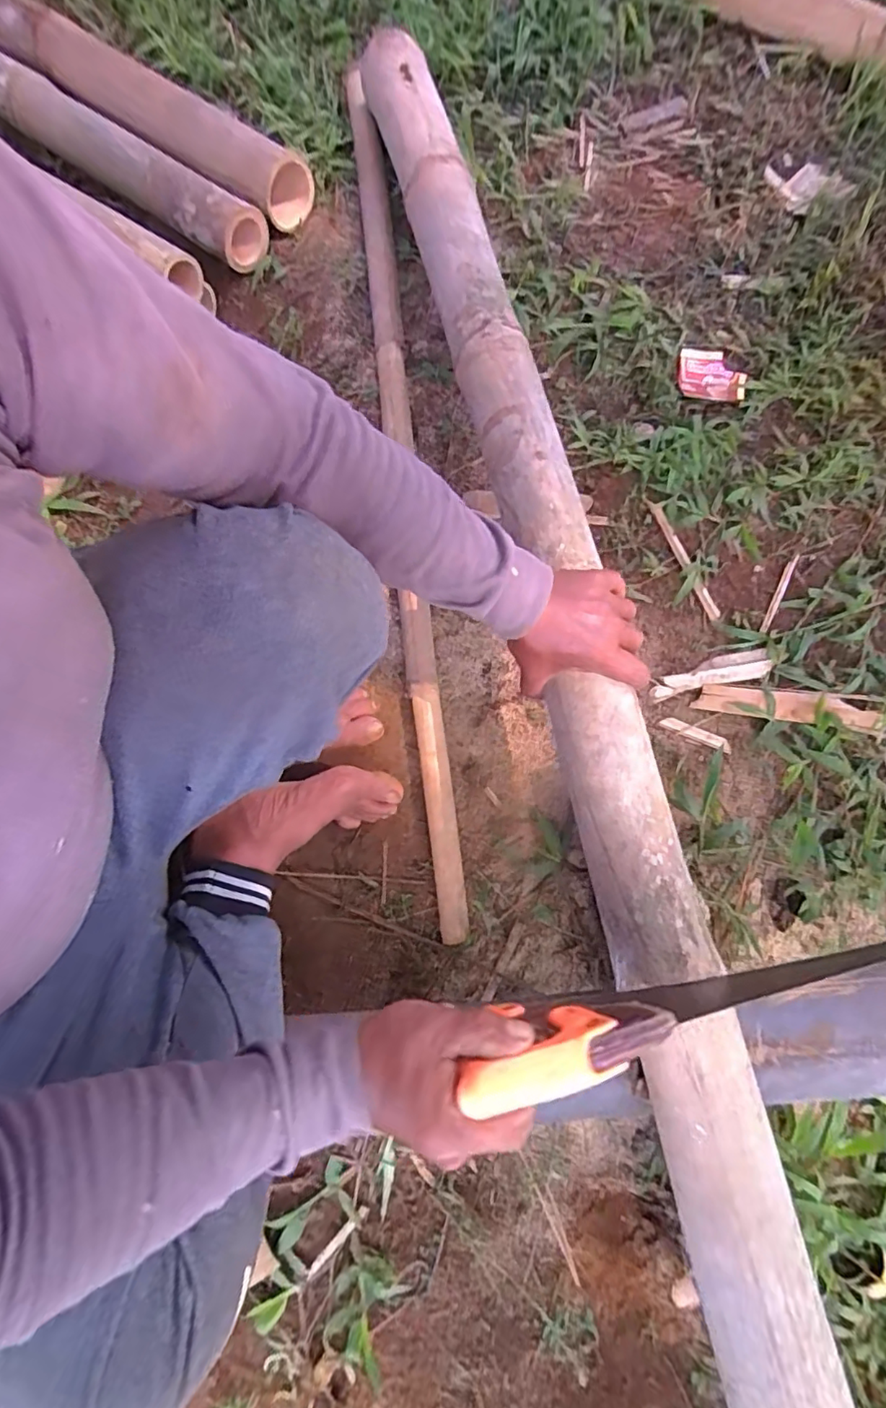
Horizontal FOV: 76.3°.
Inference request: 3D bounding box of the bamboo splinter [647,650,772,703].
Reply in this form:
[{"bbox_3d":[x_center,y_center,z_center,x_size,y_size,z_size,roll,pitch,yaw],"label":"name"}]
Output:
[{"bbox_3d":[0.324,-0.036,0.684,0.149,0.005,0.035,-13,78,-1],"label":"bamboo splinter"}]

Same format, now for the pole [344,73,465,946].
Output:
[{"bbox_3d":[-0.055,-0.331,0.732,0.042,0.034,1.174,-6,78,0],"label":"pole"}]

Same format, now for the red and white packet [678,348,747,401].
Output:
[{"bbox_3d":[0.353,-0.435,0.745,0.084,0.010,0.072,5,78,3],"label":"red and white packet"}]

